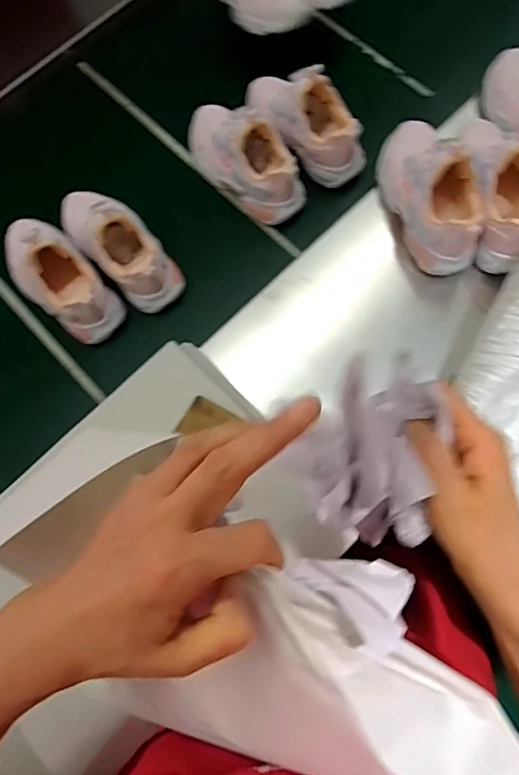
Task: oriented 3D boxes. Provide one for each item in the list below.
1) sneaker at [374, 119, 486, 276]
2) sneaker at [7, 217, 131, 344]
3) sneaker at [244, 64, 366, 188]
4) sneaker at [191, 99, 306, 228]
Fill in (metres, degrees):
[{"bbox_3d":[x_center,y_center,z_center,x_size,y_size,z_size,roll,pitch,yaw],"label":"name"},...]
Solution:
[{"bbox_3d":[0.203,-0.246,0.598,0.075,0.108,0.201,-15,74,-2],"label":"sneaker"},{"bbox_3d":[-0.261,-0.147,0.627,0.190,0.104,0.083,43,80,13],"label":"sneaker"},{"bbox_3d":[0.056,-0.359,0.653,0.193,0.098,0.076,41,79,12],"label":"sneaker"},{"bbox_3d":[-0.025,-0.310,0.655,0.075,0.094,0.196,-44,77,-10],"label":"sneaker"}]

